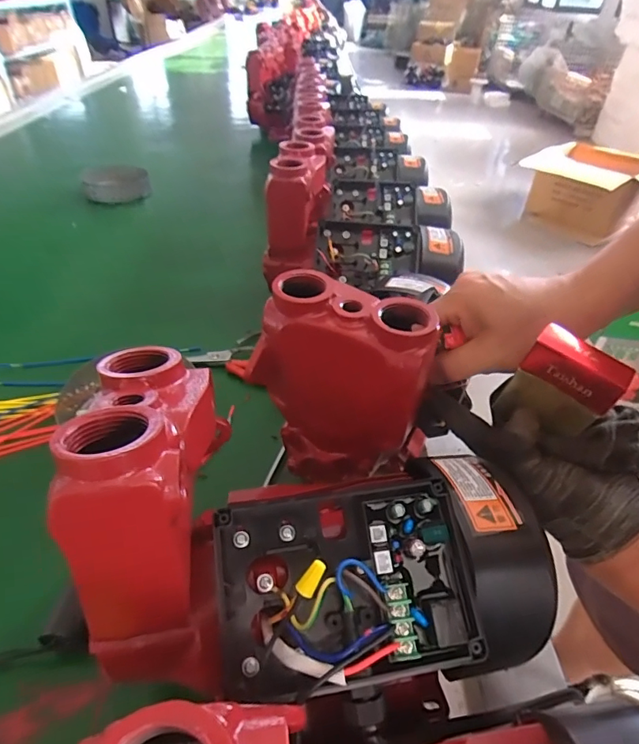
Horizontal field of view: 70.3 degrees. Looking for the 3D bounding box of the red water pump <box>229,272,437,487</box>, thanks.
[{"bbox_3d":[0.014,0.007,0.338,0.121,0.143,0.061,16,42,13],"label":"red water pump"}]

